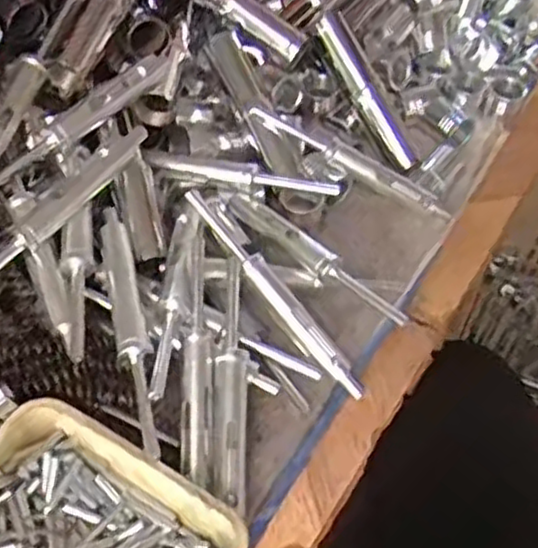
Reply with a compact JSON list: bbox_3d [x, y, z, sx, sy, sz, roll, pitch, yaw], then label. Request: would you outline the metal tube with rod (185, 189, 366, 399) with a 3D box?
[{"bbox_3d":[0.004,0.010,0.432,0.013,0.009,0.155,-36,82,-27],"label":"metal tube with rod"}]

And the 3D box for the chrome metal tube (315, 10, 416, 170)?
[{"bbox_3d":[0.072,-0.135,0.534,0.017,0.013,0.126,-29,90,-24],"label":"chrome metal tube"}]

